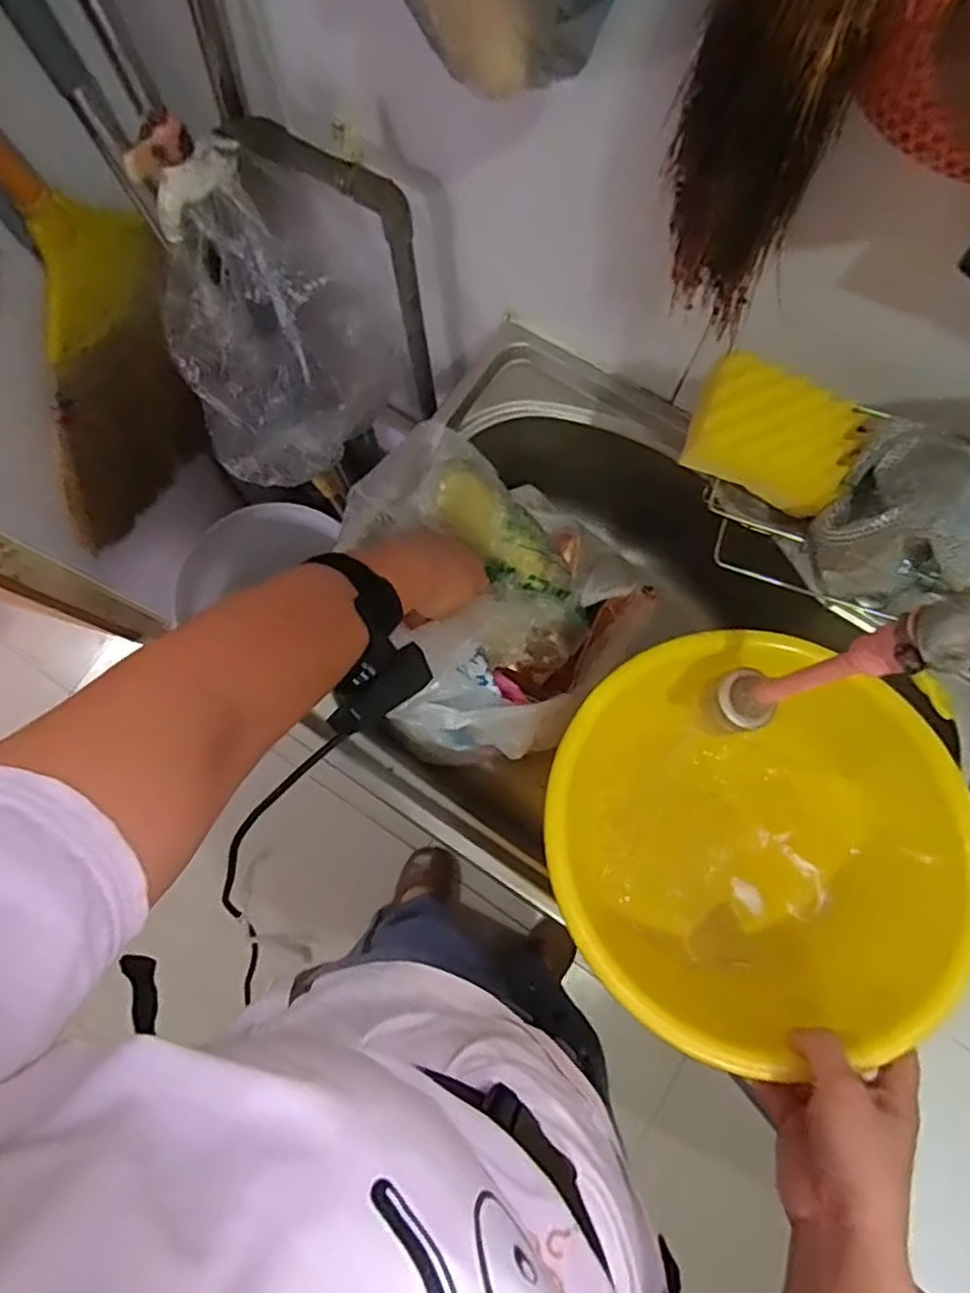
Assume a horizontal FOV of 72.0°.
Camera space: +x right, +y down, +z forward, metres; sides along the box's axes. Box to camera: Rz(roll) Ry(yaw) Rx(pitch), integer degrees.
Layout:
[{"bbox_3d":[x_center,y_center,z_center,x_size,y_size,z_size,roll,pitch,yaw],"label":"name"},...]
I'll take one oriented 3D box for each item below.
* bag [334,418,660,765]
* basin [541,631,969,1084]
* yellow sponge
[{"bbox_3d":[-0.007,-0.037,0.575,0.234,0.143,0.235,40,81,8],"label":"bag"},{"bbox_3d":[0.191,0.124,0.482,0.264,0.122,0.267,0,78,0],"label":"basin"},{"bbox_3d":[0.180,-0.133,0.412,0.099,0.042,0.068,21,79,5],"label":"yellow sponge"}]

